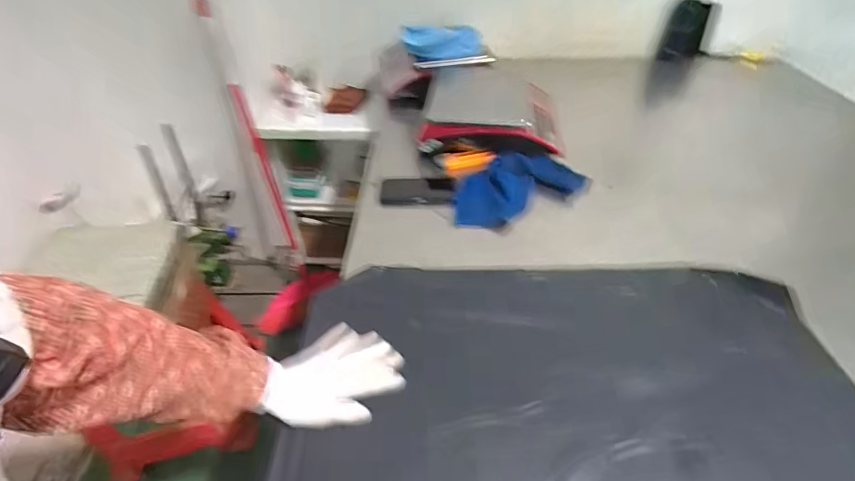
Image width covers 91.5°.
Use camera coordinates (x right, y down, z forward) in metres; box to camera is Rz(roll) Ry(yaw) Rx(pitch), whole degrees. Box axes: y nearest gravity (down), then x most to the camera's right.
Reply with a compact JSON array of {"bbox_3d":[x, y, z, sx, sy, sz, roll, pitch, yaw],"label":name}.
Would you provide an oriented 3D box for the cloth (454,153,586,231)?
[{"bbox_3d":[0.173,-0.103,0.802,0.272,0.069,0.118,-10,44,-9],"label":"cloth"}]

